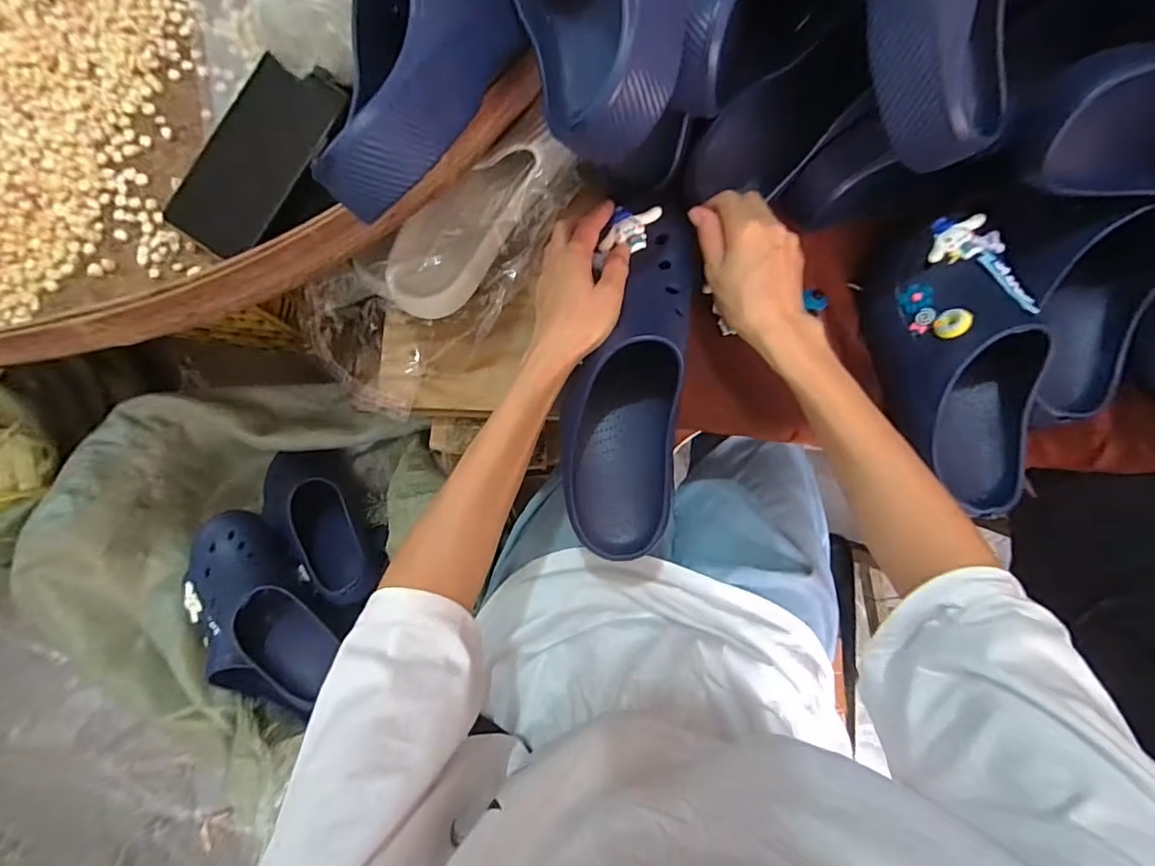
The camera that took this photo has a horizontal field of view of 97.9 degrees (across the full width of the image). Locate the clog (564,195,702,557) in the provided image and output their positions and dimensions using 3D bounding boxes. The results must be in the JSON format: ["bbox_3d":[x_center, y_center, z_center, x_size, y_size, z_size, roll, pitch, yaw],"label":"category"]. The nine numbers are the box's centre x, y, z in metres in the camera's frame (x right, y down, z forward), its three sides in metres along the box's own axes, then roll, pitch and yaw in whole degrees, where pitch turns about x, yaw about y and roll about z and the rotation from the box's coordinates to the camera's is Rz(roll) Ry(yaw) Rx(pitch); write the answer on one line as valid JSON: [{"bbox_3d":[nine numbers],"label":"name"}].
[{"bbox_3d":[0.043,-0.044,0.413,0.094,0.089,0.286,10,92,-2],"label":"clog"}]

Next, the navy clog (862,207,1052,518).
[{"bbox_3d":[0.334,-0.064,0.426,0.112,0.089,0.247,-7,82,-2],"label":"navy clog"}]

